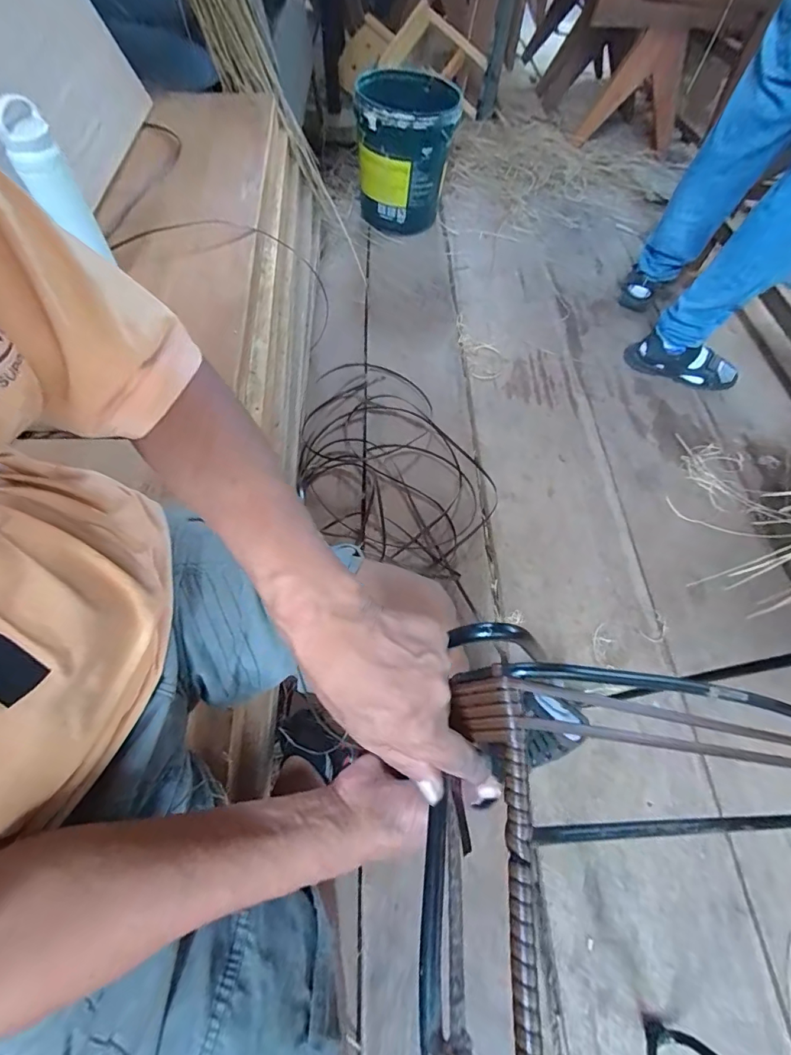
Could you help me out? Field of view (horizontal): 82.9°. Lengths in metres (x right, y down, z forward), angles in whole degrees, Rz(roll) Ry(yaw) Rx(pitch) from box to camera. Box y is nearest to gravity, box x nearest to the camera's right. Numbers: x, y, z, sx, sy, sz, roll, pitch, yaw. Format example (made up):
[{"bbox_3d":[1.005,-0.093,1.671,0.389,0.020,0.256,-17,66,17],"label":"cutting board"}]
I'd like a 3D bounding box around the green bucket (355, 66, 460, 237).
[{"bbox_3d":[0.024,-1.157,1.402,0.292,0.333,0.318,2,60,-4],"label":"green bucket"}]

